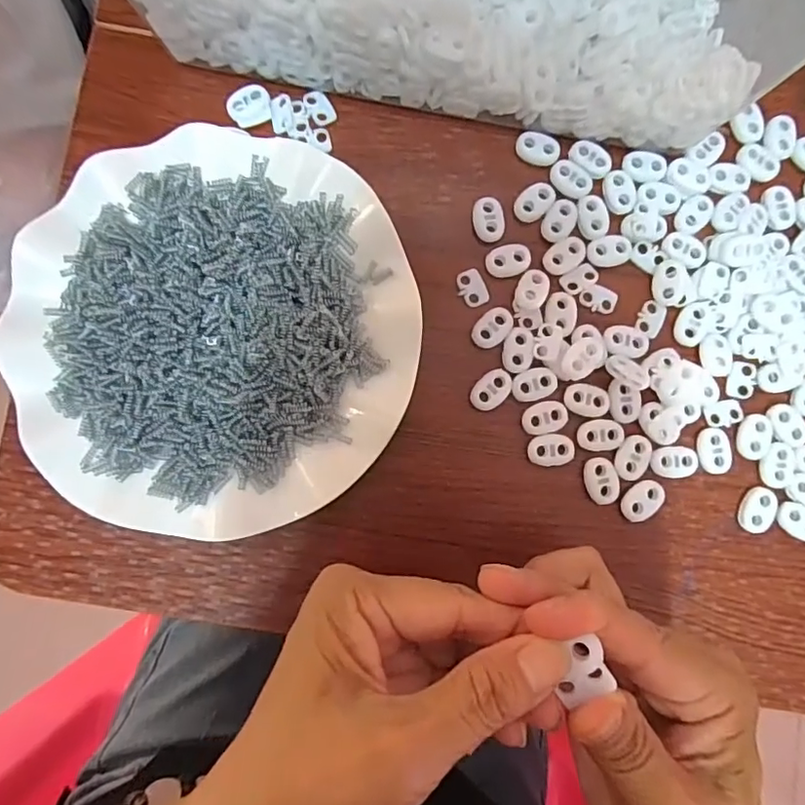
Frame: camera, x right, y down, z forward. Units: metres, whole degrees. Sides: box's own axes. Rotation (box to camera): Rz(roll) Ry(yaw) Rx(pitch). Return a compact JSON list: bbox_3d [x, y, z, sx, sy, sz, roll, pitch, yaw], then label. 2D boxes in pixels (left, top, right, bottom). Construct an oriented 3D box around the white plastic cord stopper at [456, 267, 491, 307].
[{"bbox_3d":[0.036,-0.058,0.277,0.014,0.004,0.019,-26,88,-2],"label":"white plastic cord stopper"}]

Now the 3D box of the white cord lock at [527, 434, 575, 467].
[{"bbox_3d":[0.073,0.023,0.271,0.022,0.005,0.016,-4,87,-1],"label":"white cord lock"}]

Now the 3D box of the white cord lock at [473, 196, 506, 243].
[{"bbox_3d":[0.044,-0.093,0.280,0.016,0.004,0.023,-4,87,-1],"label":"white cord lock"}]

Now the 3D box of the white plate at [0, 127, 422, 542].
[{"bbox_3d":[-0.085,-0.033,0.261,0.177,0.028,0.184,-20,88,-2],"label":"white plate"}]

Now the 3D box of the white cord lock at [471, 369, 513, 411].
[{"bbox_3d":[0.044,-0.006,0.274,0.015,0.004,0.023,41,88,1],"label":"white cord lock"}]

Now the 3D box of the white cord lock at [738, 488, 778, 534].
[{"bbox_3d":[0.175,0.053,0.271,0.014,0.006,0.022,20,87,0],"label":"white cord lock"}]

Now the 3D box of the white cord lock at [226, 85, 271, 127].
[{"bbox_3d":[-0.078,-0.152,0.280,0.021,0.004,0.018,-21,88,-2],"label":"white cord lock"}]

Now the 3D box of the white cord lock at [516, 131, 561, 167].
[{"bbox_3d":[0.070,-0.131,0.281,0.022,0.004,0.015,19,87,0],"label":"white cord lock"}]

